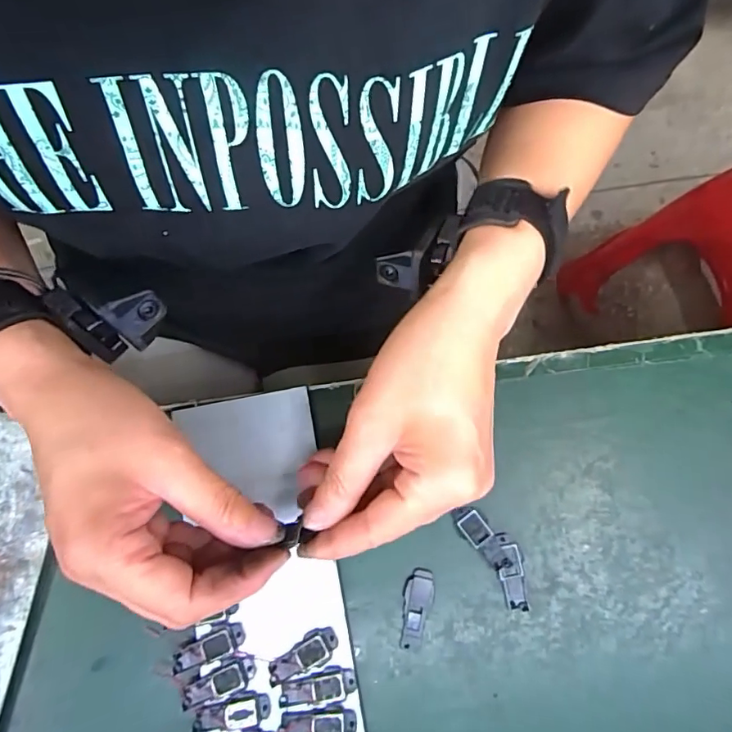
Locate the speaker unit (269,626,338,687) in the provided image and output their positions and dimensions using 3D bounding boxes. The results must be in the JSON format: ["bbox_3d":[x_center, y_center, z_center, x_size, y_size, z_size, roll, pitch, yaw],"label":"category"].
[{"bbox_3d":[-0.033,0.154,0.266,0.039,0.004,0.015,-30,79,-6],"label":"speaker unit"}]

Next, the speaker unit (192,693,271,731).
[{"bbox_3d":[-0.070,0.180,0.259,0.040,0.004,0.015,-12,78,-3],"label":"speaker unit"}]

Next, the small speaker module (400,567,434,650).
[{"bbox_3d":[0.028,0.133,0.277,0.016,0.004,0.041,9,77,2],"label":"small speaker module"}]

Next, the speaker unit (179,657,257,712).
[{"bbox_3d":[-0.077,0.167,0.263,0.040,0.004,0.014,-25,78,-5],"label":"speaker unit"}]

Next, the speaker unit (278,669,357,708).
[{"bbox_3d":[-0.026,0.168,0.262,0.039,0.004,0.014,-8,77,-2],"label":"speaker unit"}]

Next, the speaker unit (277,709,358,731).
[{"bbox_3d":[-0.025,0.184,0.259,0.039,0.004,0.013,-1,77,0],"label":"speaker unit"}]

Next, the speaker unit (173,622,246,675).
[{"bbox_3d":[-0.084,0.150,0.267,0.039,0.004,0.013,-22,78,-5],"label":"speaker unit"}]

